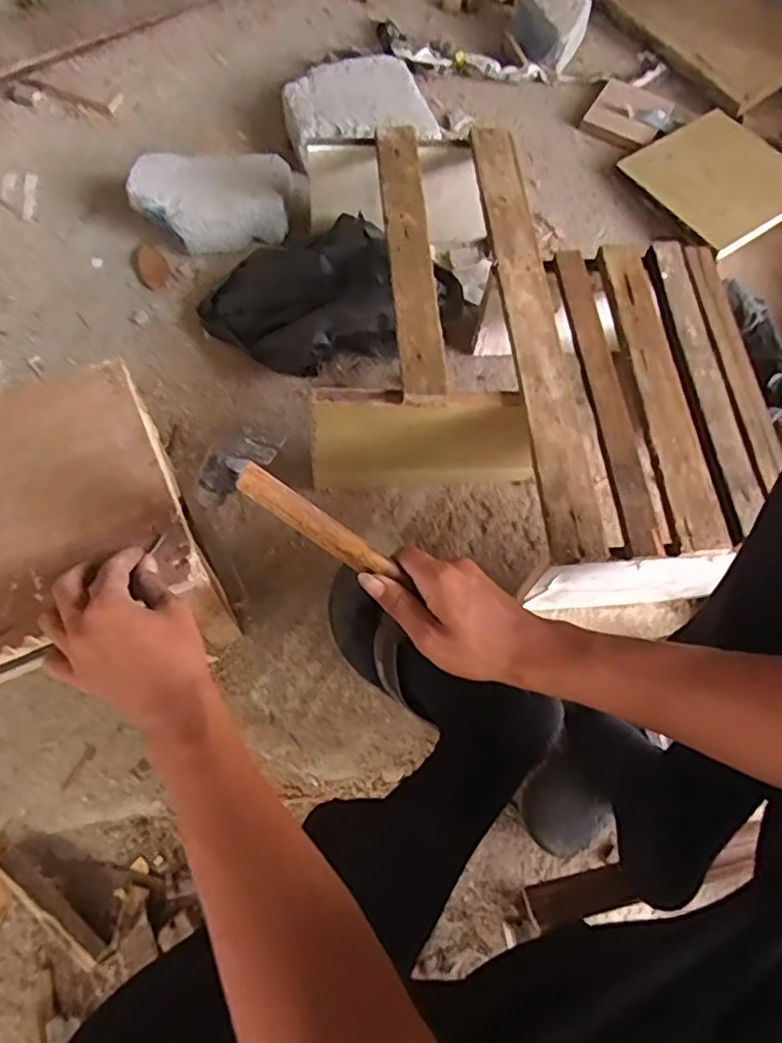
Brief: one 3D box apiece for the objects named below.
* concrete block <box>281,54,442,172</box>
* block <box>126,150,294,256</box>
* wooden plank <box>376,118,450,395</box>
[{"bbox_3d":[-0.052,-0.609,0.959,0.196,0.047,0.177,-14,68,-10],"label":"concrete block"},{"bbox_3d":[-0.235,-0.423,0.875,0.200,0.098,0.104,-9,68,-8],"label":"block"},{"bbox_3d":[0.020,-0.292,0.700,0.045,0.019,0.367,-3,67,-6],"label":"wooden plank"}]

